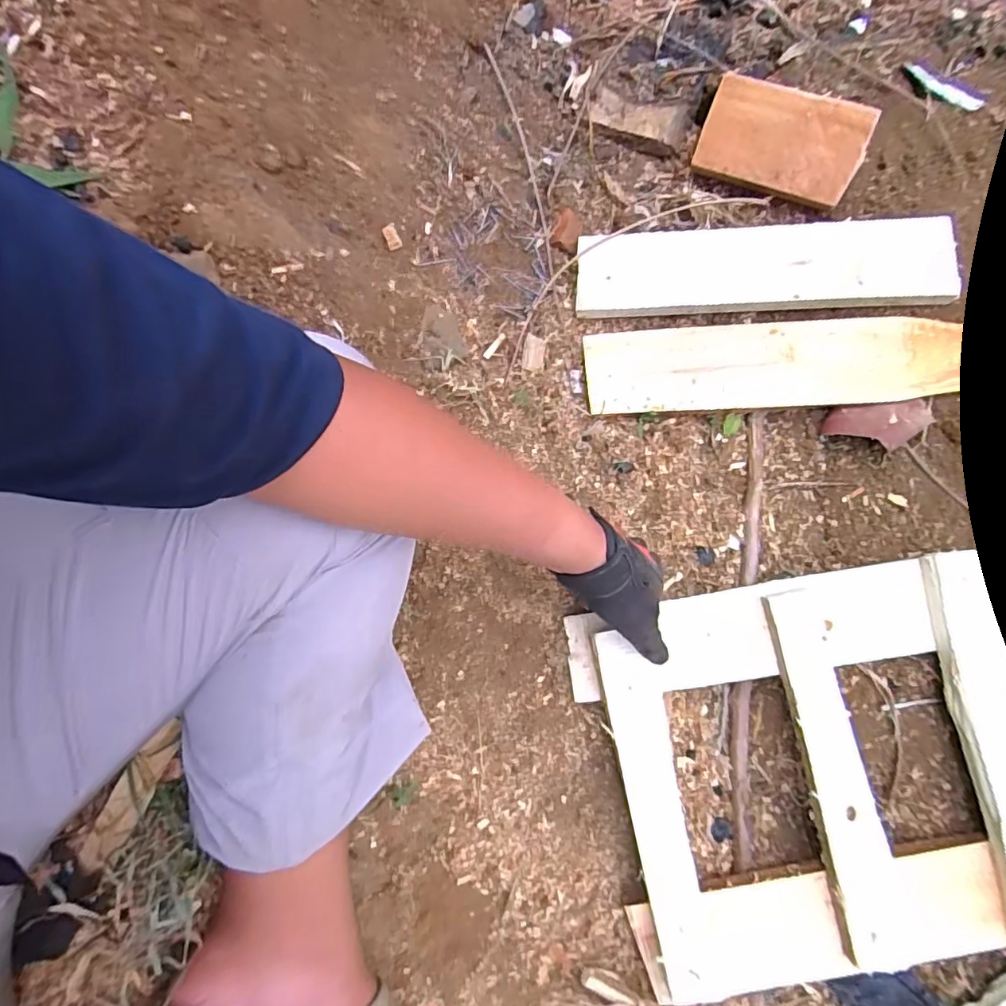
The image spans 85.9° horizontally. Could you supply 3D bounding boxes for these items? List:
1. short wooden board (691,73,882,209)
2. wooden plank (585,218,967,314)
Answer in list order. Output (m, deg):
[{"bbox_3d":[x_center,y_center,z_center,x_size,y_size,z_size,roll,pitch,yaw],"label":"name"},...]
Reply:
[{"bbox_3d":[0.300,-0.391,0.584,0.165,0.017,0.093,23,118,12],"label":"short wooden board"},{"bbox_3d":[0.281,-0.257,0.583,0.389,0.025,0.090,0,75,2],"label":"wooden plank"}]

